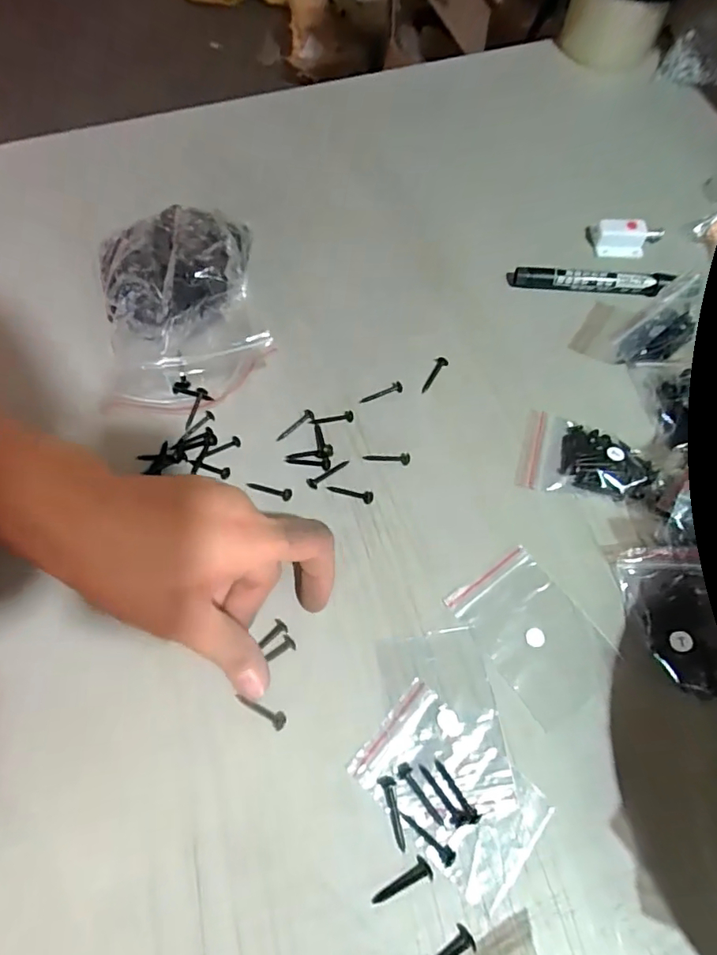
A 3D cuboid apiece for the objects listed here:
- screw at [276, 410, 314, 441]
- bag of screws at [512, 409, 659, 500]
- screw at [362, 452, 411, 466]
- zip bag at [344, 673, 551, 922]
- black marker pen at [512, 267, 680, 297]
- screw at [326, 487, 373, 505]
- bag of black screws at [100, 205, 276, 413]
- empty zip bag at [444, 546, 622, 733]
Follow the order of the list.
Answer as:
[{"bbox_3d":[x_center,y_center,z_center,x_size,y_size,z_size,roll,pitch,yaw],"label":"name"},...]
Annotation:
[{"bbox_3d":[-0.043,-0.034,0.363,0.030,0.004,0.006,-39,72,-16],"label":"screw"},{"bbox_3d":[0.146,-0.013,0.344,0.079,0.017,0.054,13,66,7],"label":"bag of screws"},{"bbox_3d":[0.019,-0.012,0.352,0.030,0.004,0.008,-1,66,-1],"label":"screw"},{"bbox_3d":[0.047,0.157,0.272,0.091,0.004,0.058,40,72,18],"label":"zip bag"},{"bbox_3d":[0.173,-0.146,0.403,0.110,0.013,0.012,5,65,4],"label":"black marker pen"},{"bbox_3d":[-0.005,0.011,0.341,0.030,0.004,0.008,8,66,3],"label":"screw"},{"bbox_3d":[-0.122,-0.121,0.372,0.113,0.054,0.142,-10,65,-3],"label":"bag of black screws"},{"bbox_3d":[0.100,0.088,0.304,0.058,0.004,0.085,-33,68,-13],"label":"empty zip bag"}]

